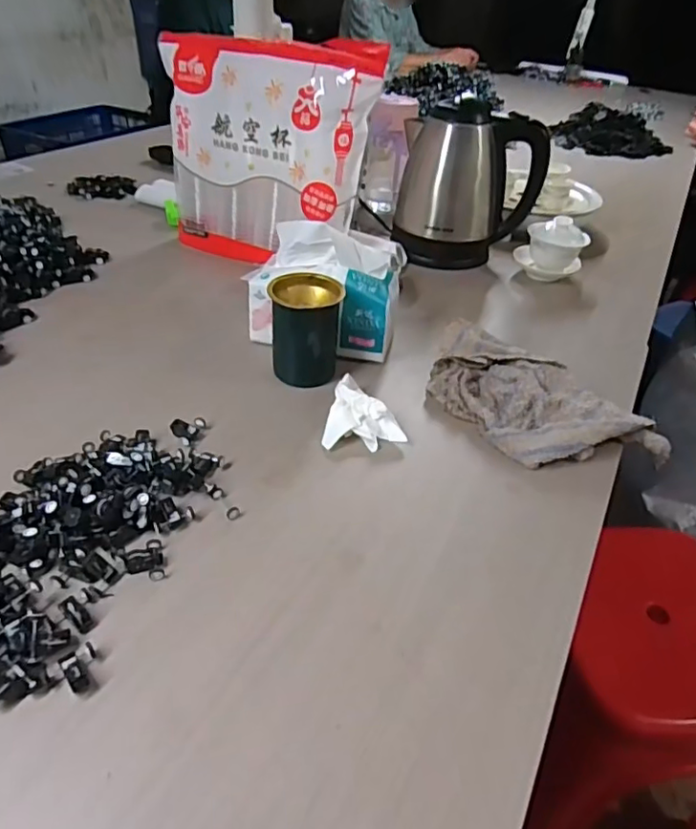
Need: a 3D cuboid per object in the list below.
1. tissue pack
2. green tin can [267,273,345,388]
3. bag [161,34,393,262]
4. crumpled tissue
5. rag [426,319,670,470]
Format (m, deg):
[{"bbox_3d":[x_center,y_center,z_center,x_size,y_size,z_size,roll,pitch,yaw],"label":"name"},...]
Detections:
[{"bbox_3d":[-0.025,-0.144,0.659,0.167,0.135,0.084,12,41,8],"label":"tissue pack"},{"bbox_3d":[-0.046,-0.091,0.623,0.073,0.101,0.070,3,40,-3],"label":"green tin can"},{"bbox_3d":[-0.117,-0.355,0.796,0.303,0.284,0.080,15,41,11],"label":"bag"},{"bbox_3d":[0.015,-0.002,0.573,0.076,0.027,0.083,1,40,-5],"label":"crumpled tissue"},{"bbox_3d":[0.190,-0.007,0.584,0.244,0.050,0.125,28,45,24],"label":"rag"}]

